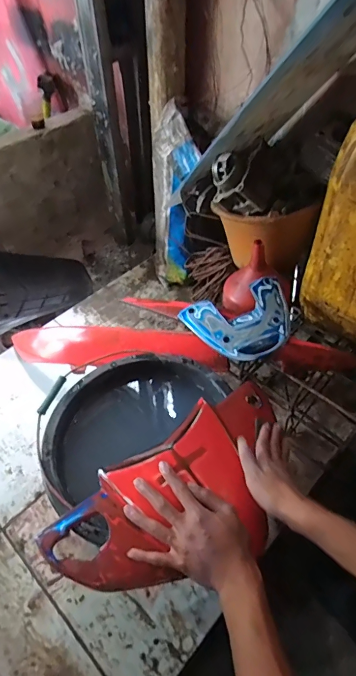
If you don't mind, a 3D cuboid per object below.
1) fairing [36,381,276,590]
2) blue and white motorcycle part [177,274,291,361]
[{"bbox_3d":[0.025,0.220,0.549,0.382,0.078,0.198,-35,58,-25],"label":"fairing"},{"bbox_3d":[0.121,-0.026,0.741,0.198,0.053,0.159,-12,51,-9],"label":"blue and white motorcycle part"}]

